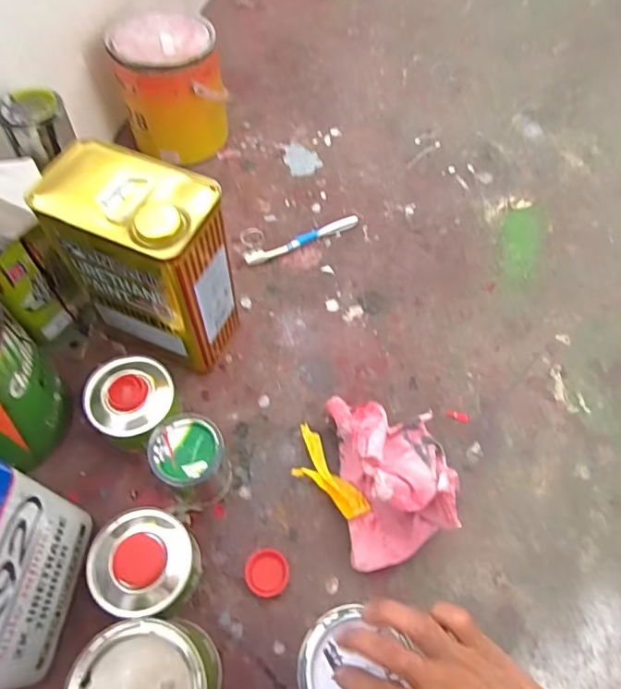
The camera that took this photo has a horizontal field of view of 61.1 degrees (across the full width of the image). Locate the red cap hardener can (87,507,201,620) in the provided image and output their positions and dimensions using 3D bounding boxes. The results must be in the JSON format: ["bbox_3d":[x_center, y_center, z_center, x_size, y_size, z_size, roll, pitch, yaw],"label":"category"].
[{"bbox_3d":[-0.170,0.225,0.545,0.099,0.088,0.100,0,61,0],"label":"red cap hardener can"}]

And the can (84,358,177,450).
[{"bbox_3d":[-0.214,0.063,0.630,0.097,0.080,0.093,0,61,0],"label":"can"}]

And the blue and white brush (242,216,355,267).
[{"bbox_3d":[-0.012,-0.161,0.799,0.185,0.009,0.023,-24,64,-13],"label":"blue and white brush"}]

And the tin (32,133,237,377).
[{"bbox_3d":[-0.182,-0.082,0.620,0.166,0.256,0.114,24,63,11],"label":"tin"}]

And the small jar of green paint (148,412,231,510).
[{"bbox_3d":[-0.128,0.129,0.579,0.075,0.105,0.072,0,61,0],"label":"small jar of green paint"}]

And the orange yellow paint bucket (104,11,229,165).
[{"bbox_3d":[-0.217,-0.400,0.832,0.147,0.175,0.161,0,61,0],"label":"orange yellow paint bucket"}]

